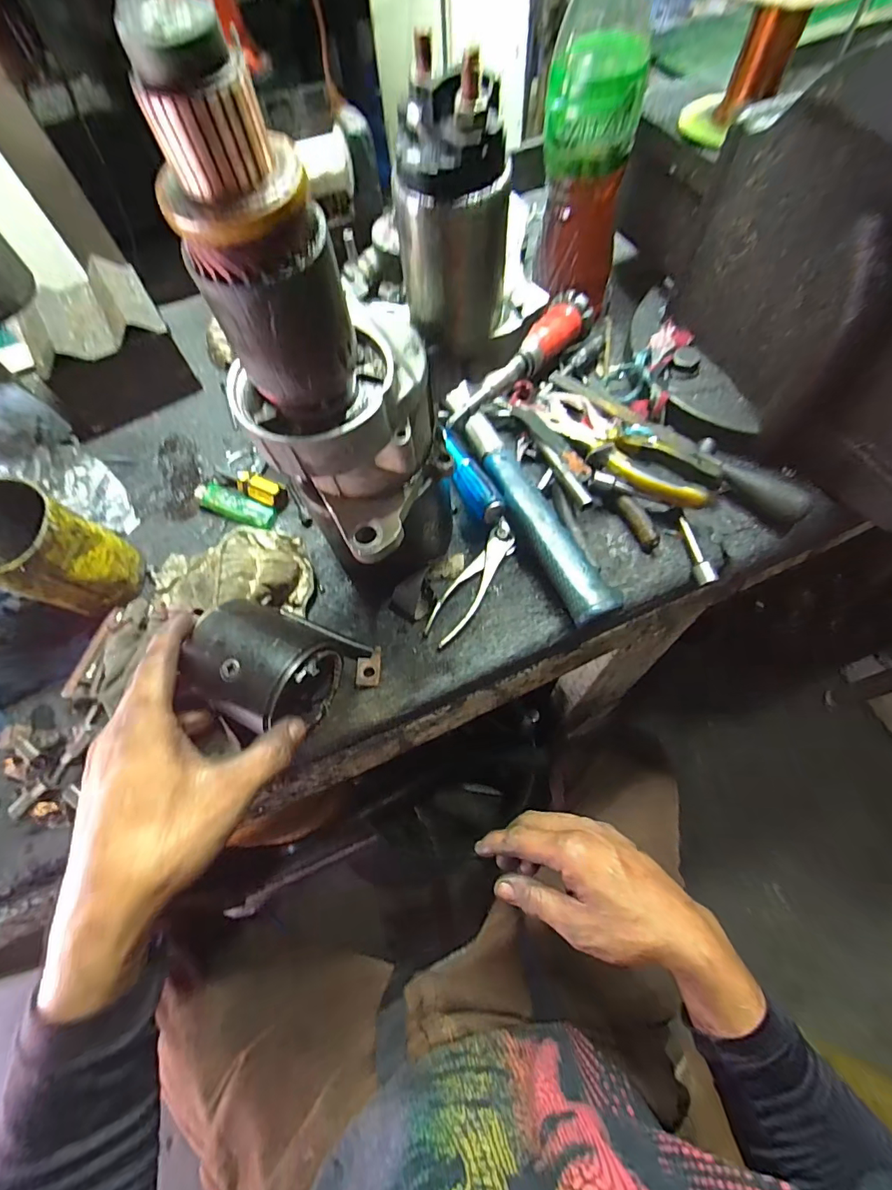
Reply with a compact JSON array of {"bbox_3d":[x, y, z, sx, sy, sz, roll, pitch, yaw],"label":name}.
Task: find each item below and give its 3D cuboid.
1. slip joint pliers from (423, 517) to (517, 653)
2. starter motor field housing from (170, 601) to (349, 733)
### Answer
[{"bbox_3d":[0.023,-0.011,0.398,0.030,0.013,0.120,30,70,16],"label":"slip joint pliers"},{"bbox_3d":[-0.132,0.053,0.336,0.092,0.071,0.076,20,73,8],"label":"starter motor field housing"}]

